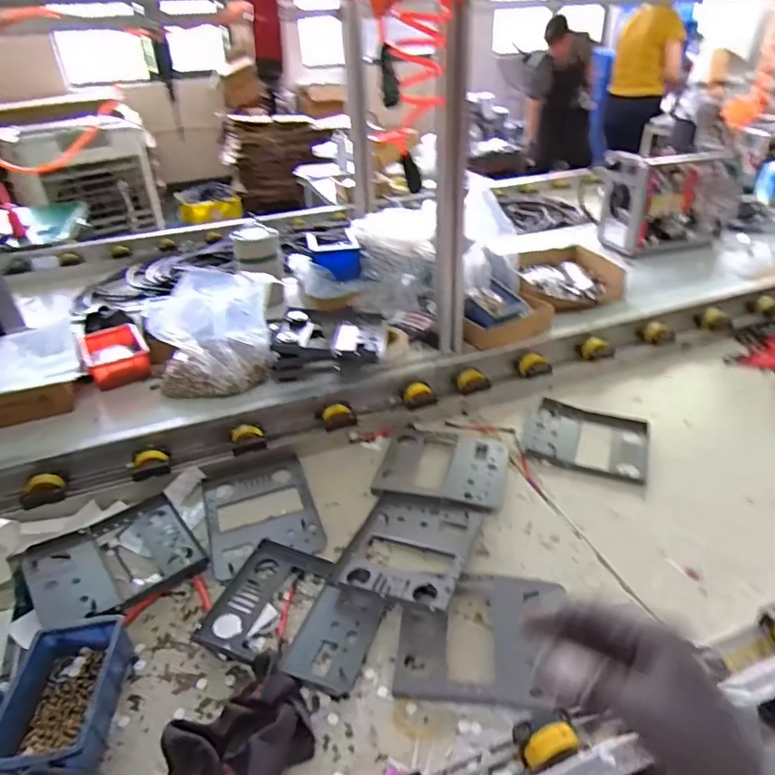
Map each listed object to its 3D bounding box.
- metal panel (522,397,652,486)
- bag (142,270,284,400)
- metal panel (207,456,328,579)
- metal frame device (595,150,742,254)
[{"bbox_3d":[0.333,0.084,0.908,0.190,0.013,0.165,12,36,23],"label":"metal panel"},{"bbox_3d":[-0.278,-0.091,0.885,0.202,0.181,0.088,-15,34,-17],"label":"bag"},{"bbox_3d":[-0.180,0.183,0.781,0.150,0.024,0.175,-16,37,-14],"label":"metal panel"},{"bbox_3d":[0.707,-0.471,1.367,0.334,0.227,0.144,-10,33,-11],"label":"metal frame device"}]

